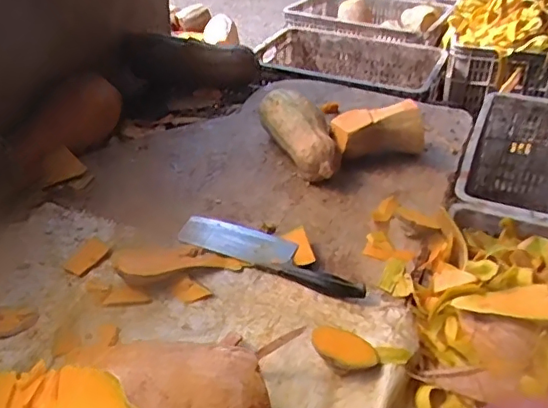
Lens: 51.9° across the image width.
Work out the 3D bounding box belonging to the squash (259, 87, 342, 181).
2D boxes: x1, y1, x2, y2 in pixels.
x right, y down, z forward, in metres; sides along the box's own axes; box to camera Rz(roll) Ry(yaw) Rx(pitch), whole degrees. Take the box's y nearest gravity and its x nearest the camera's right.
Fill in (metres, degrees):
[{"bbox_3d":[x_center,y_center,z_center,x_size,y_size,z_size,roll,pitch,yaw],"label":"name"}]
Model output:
[{"bbox_3d":[0.049,-0.129,1.029,0.081,0.107,0.228,-14,38,-21],"label":"squash"}]

